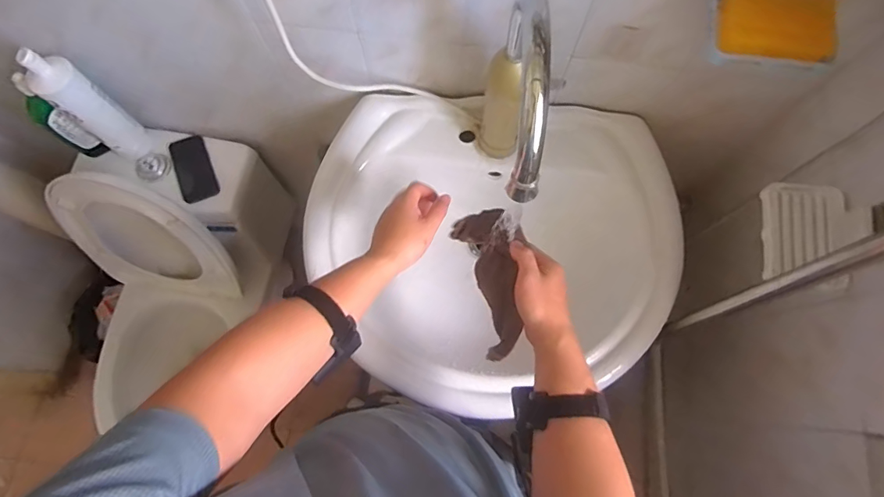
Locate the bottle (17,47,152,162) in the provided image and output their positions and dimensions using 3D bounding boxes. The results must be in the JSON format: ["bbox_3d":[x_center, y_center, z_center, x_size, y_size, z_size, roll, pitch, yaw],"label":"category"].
[{"bbox_3d":[-0.631,-0.252,0.803,0.057,0.247,0.073,36,77,10],"label":"bottle"}]

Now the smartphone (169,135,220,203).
[{"bbox_3d":[-0.512,-0.165,0.919,0.071,0.011,0.139,-22,75,-6],"label":"smartphone"}]

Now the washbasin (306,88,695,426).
[{"bbox_3d":[0.062,0.017,0.701,0.555,0.166,0.449,14,74,4],"label":"washbasin"}]

